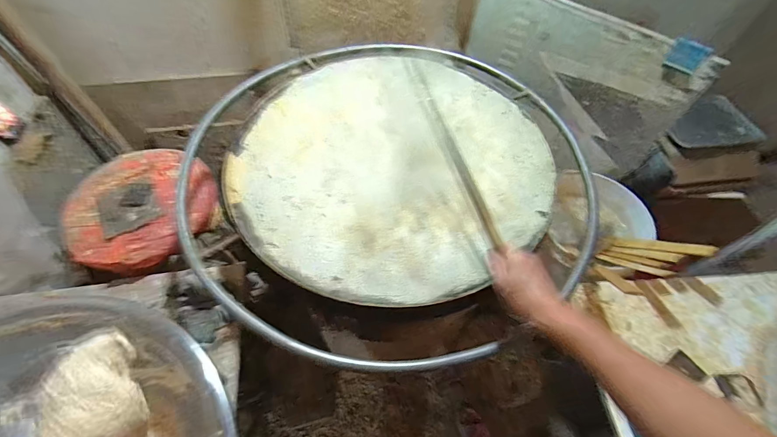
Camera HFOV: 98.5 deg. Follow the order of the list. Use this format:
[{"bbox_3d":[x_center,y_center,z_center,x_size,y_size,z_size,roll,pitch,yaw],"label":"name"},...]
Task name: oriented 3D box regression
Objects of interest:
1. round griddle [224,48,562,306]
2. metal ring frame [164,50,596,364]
[{"bbox_3d":[0.011,-0.140,0.668,0.598,0.038,0.603,0,58,0],"label":"round griddle"},{"bbox_3d":[0.002,-0.115,0.693,0.828,0.060,0.781,12,59,7],"label":"metal ring frame"}]

